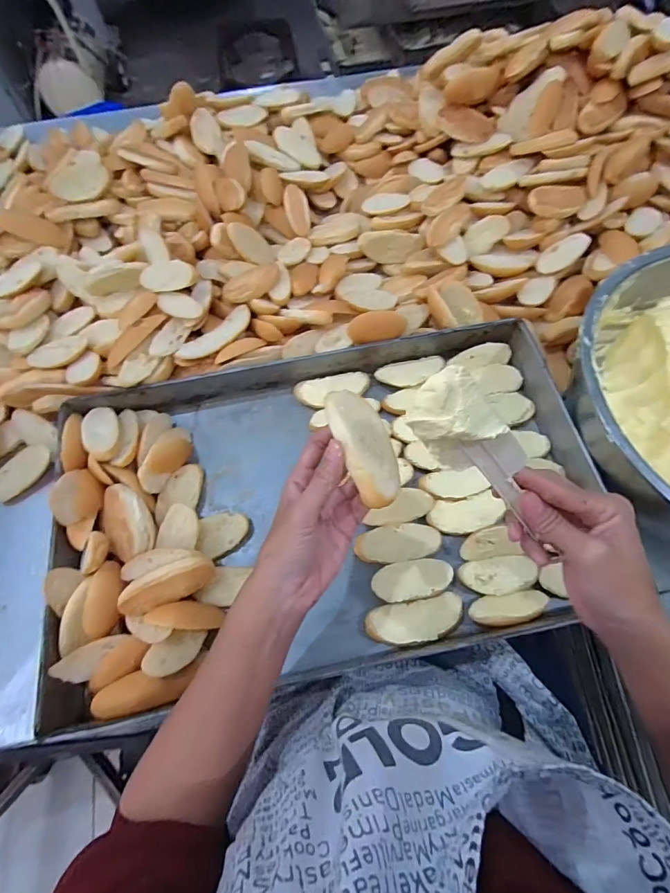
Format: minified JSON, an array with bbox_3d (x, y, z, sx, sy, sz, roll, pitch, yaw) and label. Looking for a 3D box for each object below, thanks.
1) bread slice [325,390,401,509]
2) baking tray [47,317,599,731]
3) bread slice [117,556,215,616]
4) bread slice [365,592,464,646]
[{"bbox_3d":[0.021,0.001,0.302,0.043,0.015,0.093,-5,62,-32],"label":"bread slice"},{"bbox_3d":[-0.009,0.057,0.469,0.594,0.067,0.363,-11,67,-3],"label":"baking tray"},{"bbox_3d":[-0.178,0.146,0.427,0.094,0.026,0.036,-19,67,-20],"label":"bread slice"},{"bbox_3d":[0.088,0.190,0.436,0.105,0.019,0.042,-11,67,-3],"label":"bread slice"}]

